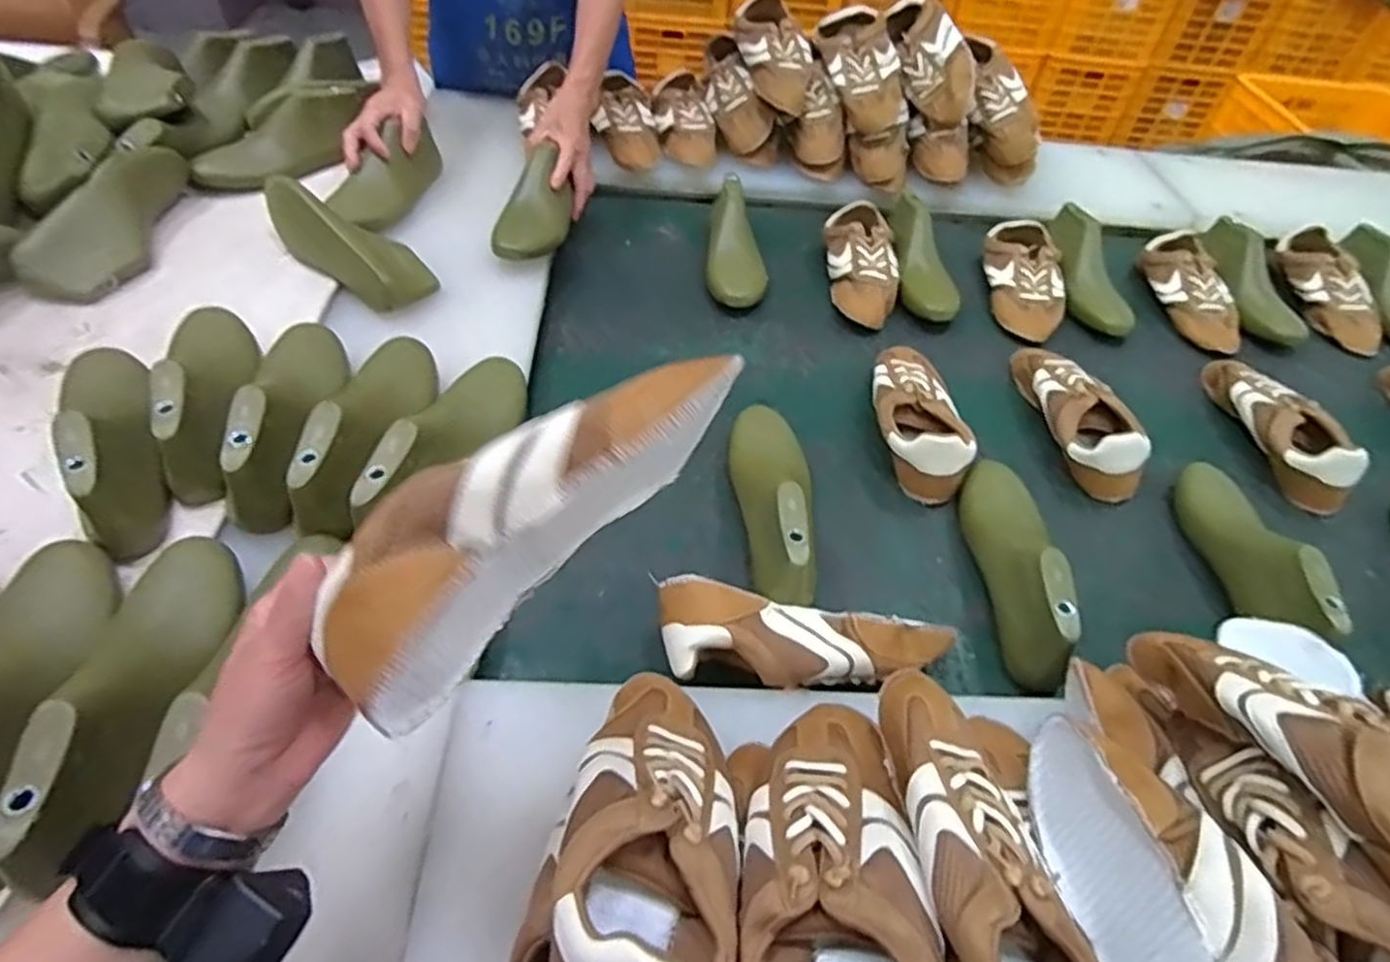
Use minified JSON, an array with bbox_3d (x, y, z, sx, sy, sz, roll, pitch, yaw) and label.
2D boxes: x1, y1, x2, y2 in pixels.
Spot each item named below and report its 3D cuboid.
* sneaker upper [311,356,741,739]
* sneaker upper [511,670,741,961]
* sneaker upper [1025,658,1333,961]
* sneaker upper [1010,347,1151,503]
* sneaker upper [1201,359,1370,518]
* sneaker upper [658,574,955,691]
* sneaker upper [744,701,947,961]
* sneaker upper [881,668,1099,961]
[{"bbox_3d":[-0.066,0.011,0.363,0.236,0.099,0.047,-39,61,-23],"label":"sneaker upper"},{"bbox_3d":[-0.030,0.216,0.428,0.116,0.103,0.247,12,49,5],"label":"sneaker upper"},{"bbox_3d":[0.269,0.225,0.421,0.083,0.087,0.291,4,29,-2],"label":"sneaker upper"},{"bbox_3d":[0.452,-0.087,0.883,0.086,0.069,0.241,2,48,-3],"label":"sneaker upper"},{"bbox_3d":[0.701,-0.075,0.905,0.075,0.067,0.245,1,49,-5],"label":"sneaker upper"},{"bbox_3d":[0.089,0.139,0.621,0.234,0.087,0.073,3,48,-2],"label":"sneaker upper"},{"bbox_3d":[0.079,0.223,0.430,0.102,0.066,0.237,7,34,1],"label":"sneaker upper"},{"bbox_3d":[0.160,0.209,0.427,0.097,0.080,0.247,-8,50,-12],"label":"sneaker upper"}]

